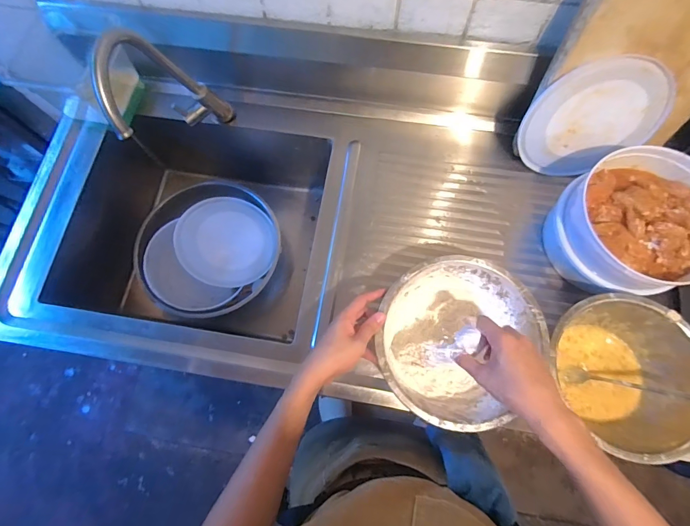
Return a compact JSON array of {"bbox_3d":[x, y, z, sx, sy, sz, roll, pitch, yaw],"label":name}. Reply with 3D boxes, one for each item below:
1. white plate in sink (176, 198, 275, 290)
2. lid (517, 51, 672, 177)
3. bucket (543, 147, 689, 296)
[{"bbox_3d":[-0.259,-0.047,0.786,0.193,0.022,0.193,14,84,-15],"label":"white plate in sink"},{"bbox_3d":[0.392,-0.229,0.575,0.204,0.186,0.013,-22,46,31],"label":"lid"},{"bbox_3d":[0.443,-0.052,0.566,0.205,0.136,0.207,0,74,1],"label":"bucket"}]

